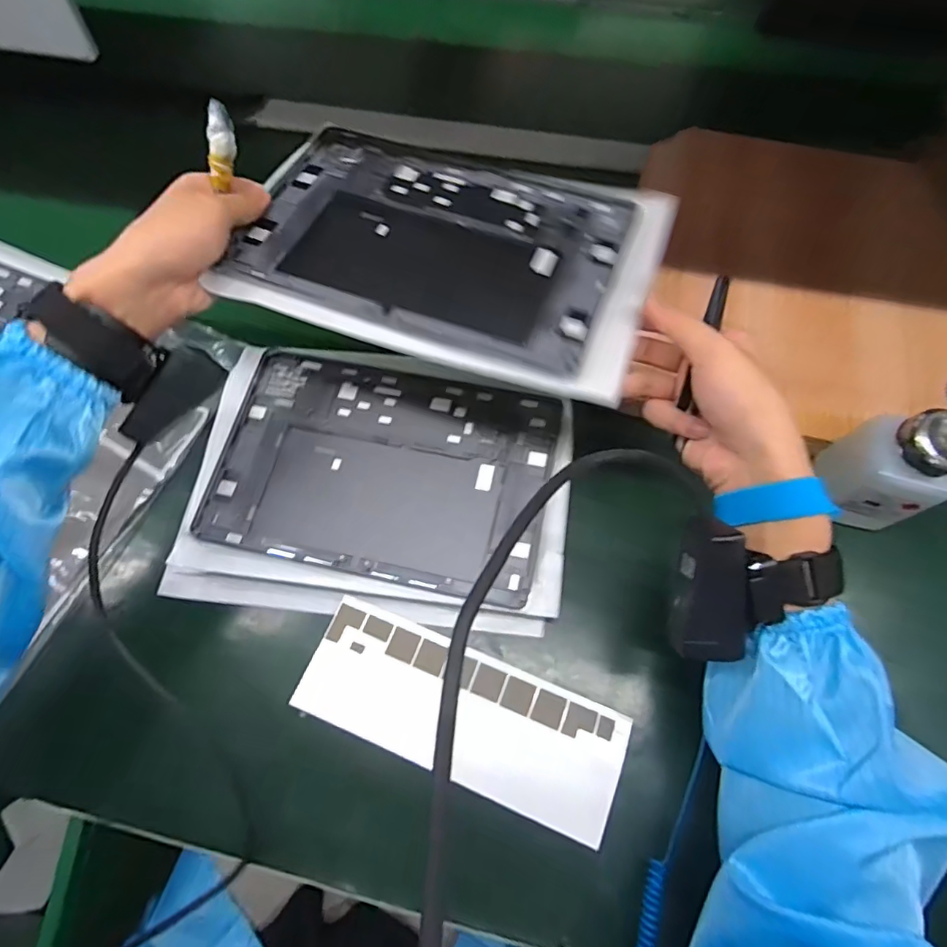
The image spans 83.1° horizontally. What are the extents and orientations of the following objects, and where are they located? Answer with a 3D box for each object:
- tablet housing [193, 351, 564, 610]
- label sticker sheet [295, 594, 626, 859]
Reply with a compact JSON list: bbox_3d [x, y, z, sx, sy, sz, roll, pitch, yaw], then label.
[{"bbox_3d":[-0.068,-0.006,0.416,0.253,0.007,0.169,11,70,6],"label":"tablet housing"},{"bbox_3d":[-0.009,0.163,0.365,0.217,0.006,0.080,21,72,9],"label":"label sticker sheet"}]

